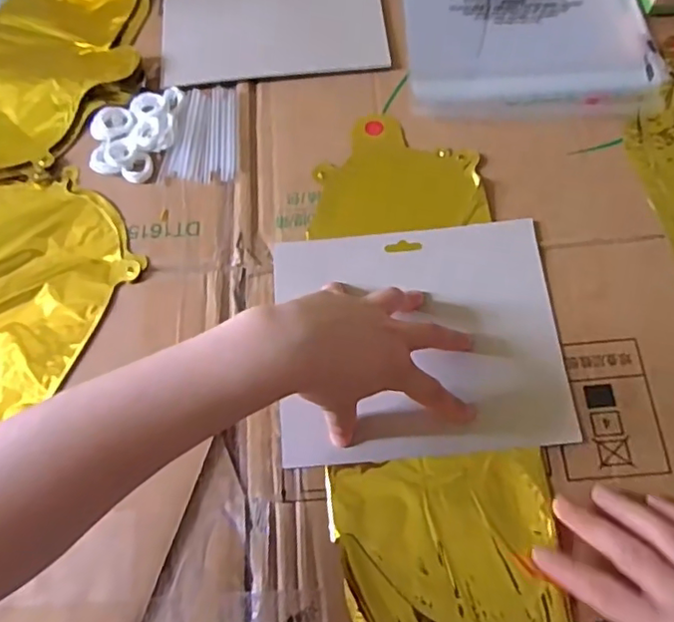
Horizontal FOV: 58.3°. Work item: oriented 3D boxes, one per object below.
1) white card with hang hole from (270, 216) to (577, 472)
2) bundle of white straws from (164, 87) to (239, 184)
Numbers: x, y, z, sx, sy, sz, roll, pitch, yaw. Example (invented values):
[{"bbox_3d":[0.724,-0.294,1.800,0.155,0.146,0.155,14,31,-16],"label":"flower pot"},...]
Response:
[{"bbox_3d":[0.057,0.017,0.419,0.192,0.011,0.163,-5,69,1],"label":"white card with hang hole"},{"bbox_3d":[-0.107,-0.144,0.488,0.055,0.009,0.089,-3,67,1],"label":"bundle of white straws"}]

